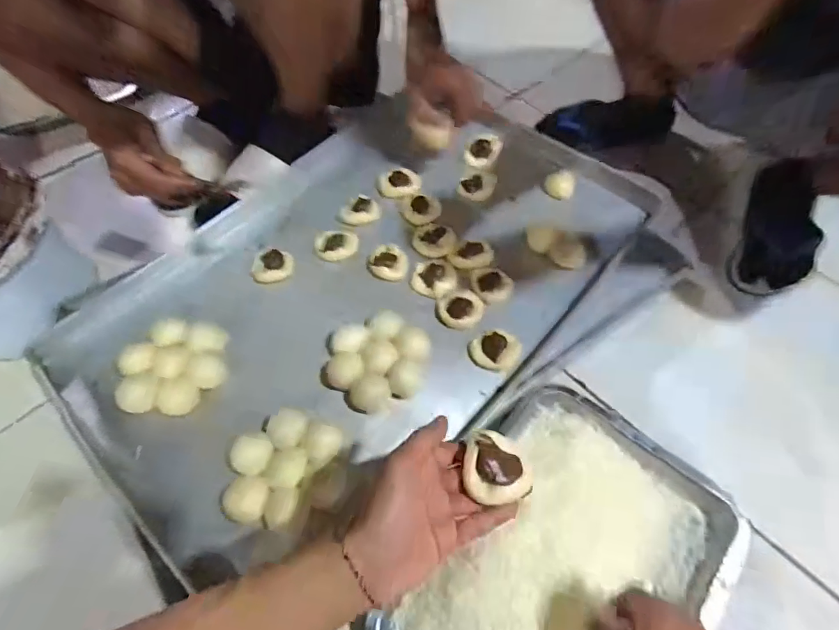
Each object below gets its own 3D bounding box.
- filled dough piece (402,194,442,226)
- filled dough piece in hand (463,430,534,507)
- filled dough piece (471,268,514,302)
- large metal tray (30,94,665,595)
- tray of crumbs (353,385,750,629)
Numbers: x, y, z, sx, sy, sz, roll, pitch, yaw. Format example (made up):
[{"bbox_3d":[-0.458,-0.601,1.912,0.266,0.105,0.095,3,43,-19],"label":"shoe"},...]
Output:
[{"bbox_3d":[0.001,-0.152,0.678,0.051,0.012,0.059,-38,66,-20],"label":"filled dough piece"},{"bbox_3d":[0.062,0.119,0.372,0.053,0.019,0.050,9,60,6],"label":"filled dough piece in hand"},{"bbox_3d":[0.094,-0.040,0.602,0.048,0.011,0.054,-16,61,-9],"label":"filled dough piece"},{"bbox_3d":[-0.060,-0.044,0.621,0.433,0.072,0.713,40,67,21],"label":"large metal tray"},{"bbox_3d":[0.144,0.254,0.469,0.245,0.060,0.352,35,66,19],"label":"tray of crumbs"}]

